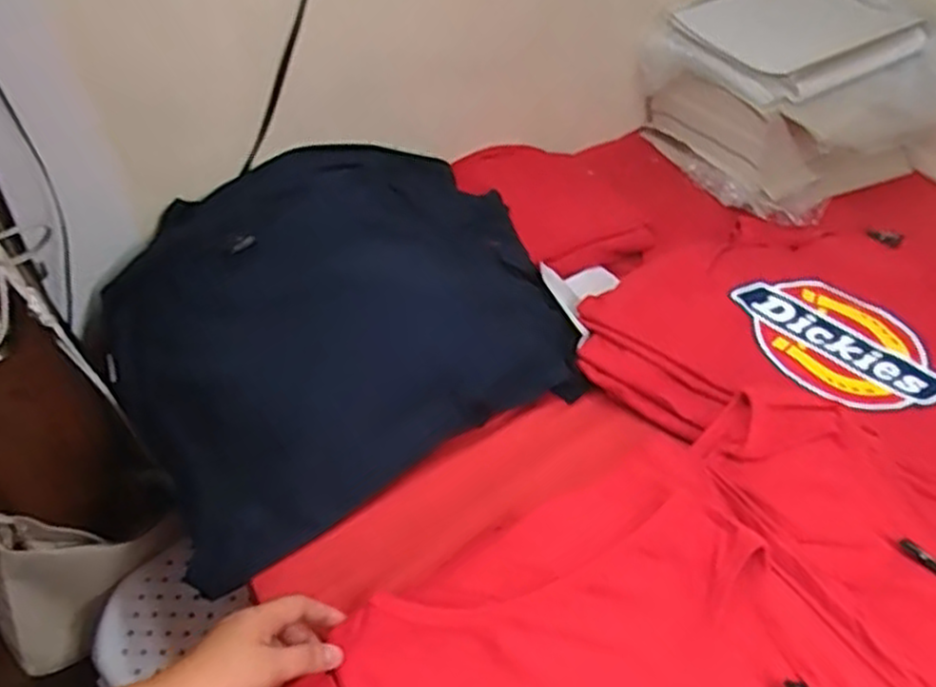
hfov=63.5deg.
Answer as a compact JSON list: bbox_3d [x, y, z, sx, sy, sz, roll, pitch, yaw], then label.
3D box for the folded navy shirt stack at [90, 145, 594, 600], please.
[{"bbox_3d":[-0.137,-0.041,0.824,0.474,0.153,0.384,-23,49,-22],"label":"folded navy shirt stack"}]

